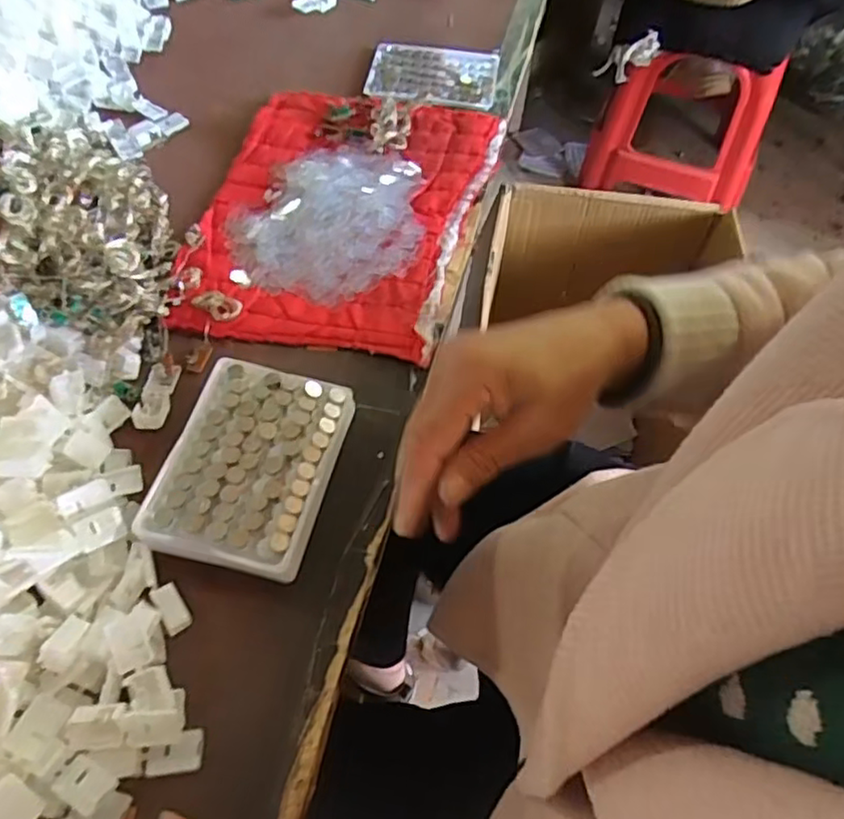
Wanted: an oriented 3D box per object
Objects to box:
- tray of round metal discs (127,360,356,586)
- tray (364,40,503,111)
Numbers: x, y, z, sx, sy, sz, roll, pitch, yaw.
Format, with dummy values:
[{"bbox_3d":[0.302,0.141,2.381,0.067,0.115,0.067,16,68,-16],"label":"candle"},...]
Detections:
[{"bbox_3d":[-0.106,0.036,0.409,0.098,0.031,0.128,13,59,6],"label":"tray of round metal discs"},{"bbox_3d":[0.011,-0.349,0.671,0.130,0.013,0.090,10,59,4],"label":"tray"}]

